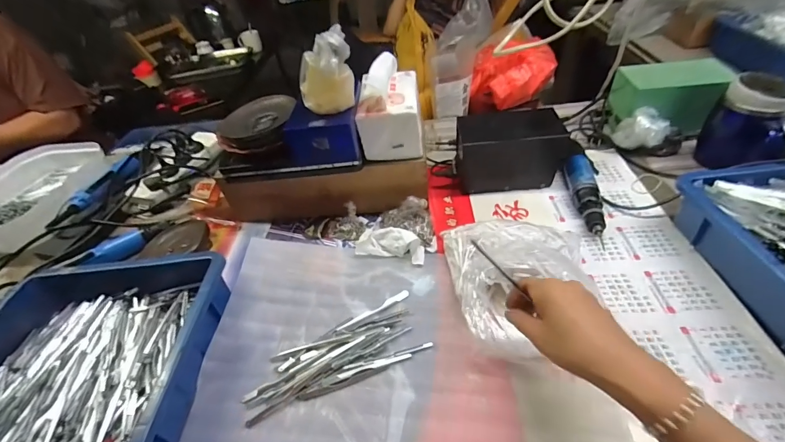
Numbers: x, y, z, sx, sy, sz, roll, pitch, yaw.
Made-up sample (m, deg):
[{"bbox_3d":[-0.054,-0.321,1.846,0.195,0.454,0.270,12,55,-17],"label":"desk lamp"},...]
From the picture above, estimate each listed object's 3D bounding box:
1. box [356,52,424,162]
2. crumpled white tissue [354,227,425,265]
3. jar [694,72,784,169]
[{"bbox_3d":[-0.004,-0.176,0.542,0.089,0.114,0.120,-6,43,4],"label":"box"},{"bbox_3d":[-0.002,0.034,0.524,0.095,0.034,0.045,3,44,13],"label":"crumpled white tissue"},{"bbox_3d":[0.547,-0.145,0.543,0.101,0.126,0.097,-5,43,5],"label":"jar"}]

